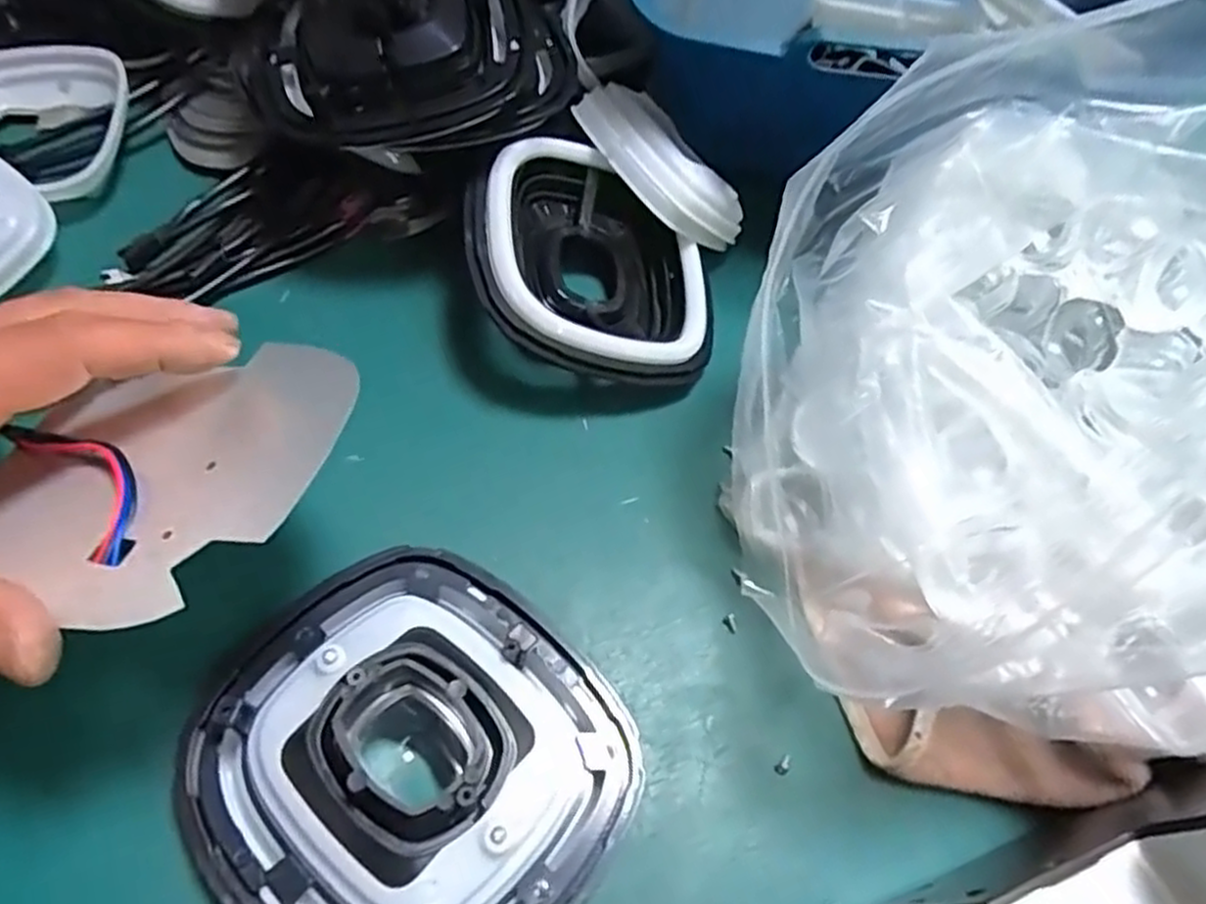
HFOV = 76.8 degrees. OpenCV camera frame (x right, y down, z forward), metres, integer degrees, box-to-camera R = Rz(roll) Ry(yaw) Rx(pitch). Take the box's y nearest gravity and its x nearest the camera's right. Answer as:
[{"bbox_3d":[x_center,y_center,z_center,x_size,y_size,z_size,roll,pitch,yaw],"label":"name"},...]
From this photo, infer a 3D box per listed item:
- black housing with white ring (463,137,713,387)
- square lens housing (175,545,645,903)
[{"bbox_3d":[-0.011,-0.092,0.381,0.125,0.048,0.133,11,56,-25],"label":"black housing with white ring"},{"bbox_3d":[-0.066,0.104,0.259,0.143,0.048,0.133,37,61,16],"label":"square lens housing"}]

